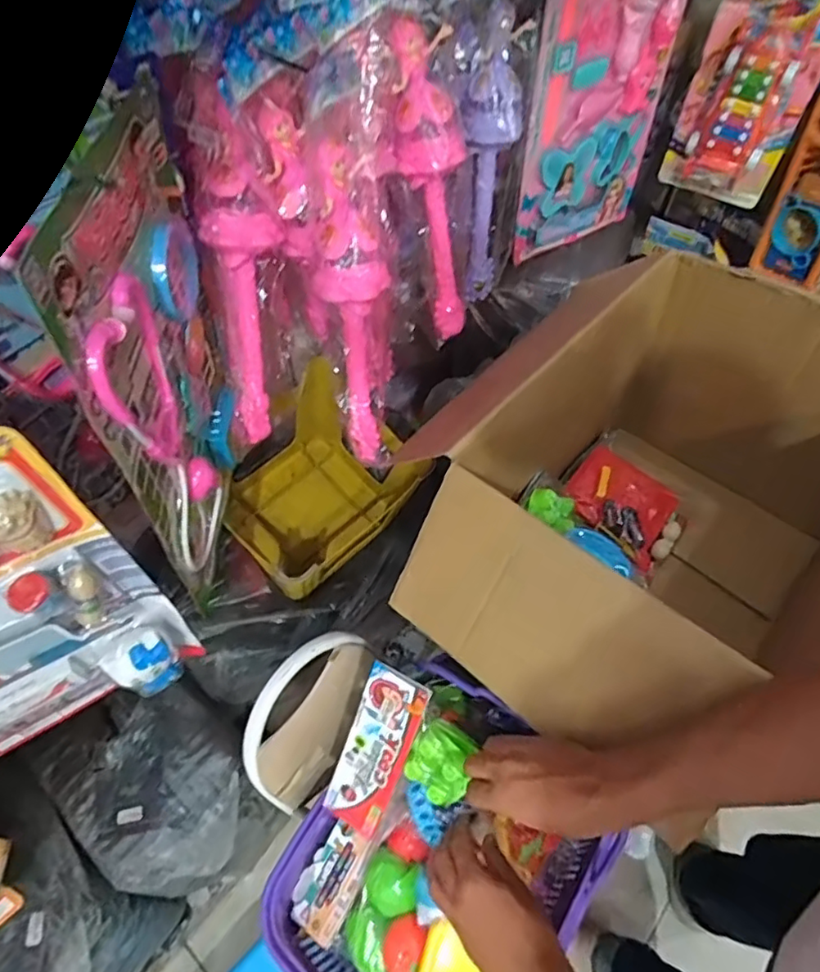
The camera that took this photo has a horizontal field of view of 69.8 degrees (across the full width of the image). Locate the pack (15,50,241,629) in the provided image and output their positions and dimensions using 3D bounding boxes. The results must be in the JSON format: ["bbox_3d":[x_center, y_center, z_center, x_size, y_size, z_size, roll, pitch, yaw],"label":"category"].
[{"bbox_3d":[-0.217,-0.109,0.553,0.040,0.385,0.290,4,56,4],"label":"pack"}]

